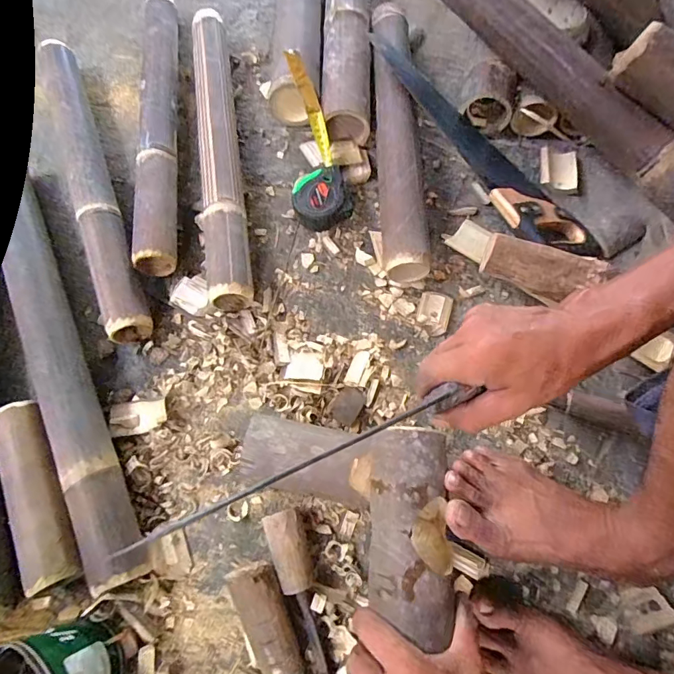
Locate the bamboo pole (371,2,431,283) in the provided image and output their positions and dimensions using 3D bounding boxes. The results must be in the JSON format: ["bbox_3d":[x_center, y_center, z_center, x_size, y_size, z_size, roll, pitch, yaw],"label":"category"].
[{"bbox_3d":[0.091,-0.307,0.662,0.077,0.077,0.478,-2,69,0],"label":"bamboo pole"}]

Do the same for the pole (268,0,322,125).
[{"bbox_3d":[-0.071,-0.677,0.791,0.094,0.091,0.716,-1,69,0],"label":"pole"}]

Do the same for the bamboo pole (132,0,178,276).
[{"bbox_3d":[-0.278,-0.344,0.677,0.061,0.057,0.540,-6,69,-2],"label":"bamboo pole"}]

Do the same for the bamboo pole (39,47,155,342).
[{"bbox_3d":[-0.355,-0.224,0.634,0.054,0.058,0.495,-21,70,-7],"label":"bamboo pole"}]

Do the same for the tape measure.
[{"bbox_3d":[-0.030,-0.287,0.643,0.083,0.058,0.258,-6,85,-2],"label":"tape measure"}]

